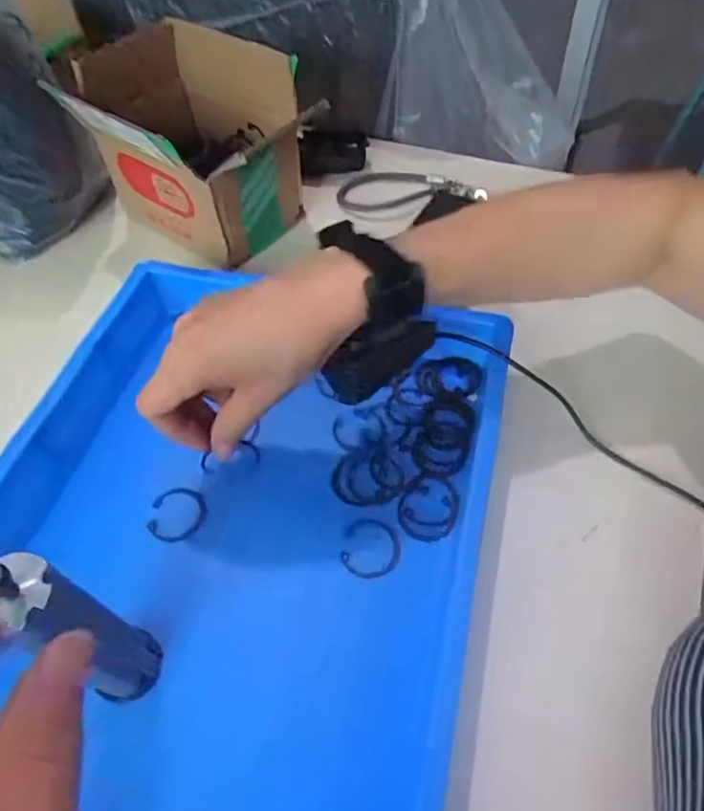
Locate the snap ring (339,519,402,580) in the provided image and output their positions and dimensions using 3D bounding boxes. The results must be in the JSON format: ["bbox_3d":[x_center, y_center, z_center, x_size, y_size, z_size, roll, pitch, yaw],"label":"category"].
[{"bbox_3d":[0.012,0.087,0.350,0.035,0.004,0.036,2,59,-3],"label":"snap ring"}]

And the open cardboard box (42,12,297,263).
[{"bbox_3d":[-0.138,-0.221,0.496,0.151,0.135,0.122,28,57,22],"label":"open cardboard box"}]

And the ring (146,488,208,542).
[{"bbox_3d":[-0.110,0.069,0.366,0.034,0.004,0.036,6,59,-10],"label":"ring"}]

